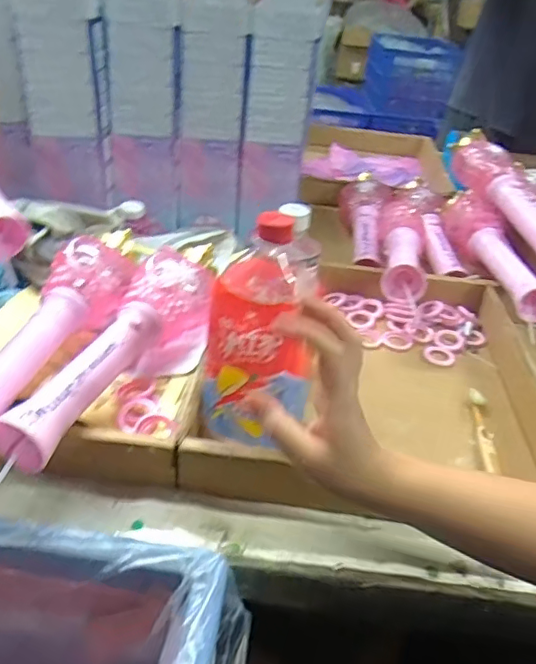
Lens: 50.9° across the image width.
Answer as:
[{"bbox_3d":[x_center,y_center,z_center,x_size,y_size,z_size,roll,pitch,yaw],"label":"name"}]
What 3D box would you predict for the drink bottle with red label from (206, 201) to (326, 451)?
[{"bbox_3d":[-0.007,-0.011,0.498,0.091,0.193,0.095,8,35,2],"label":"drink bottle with red label"}]

